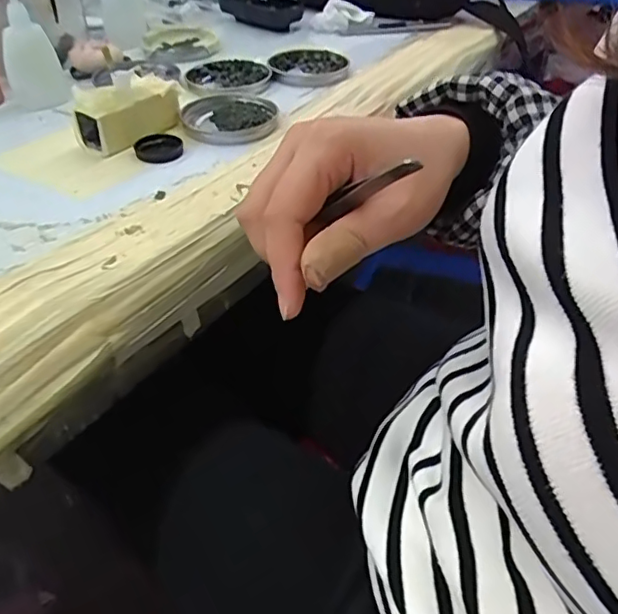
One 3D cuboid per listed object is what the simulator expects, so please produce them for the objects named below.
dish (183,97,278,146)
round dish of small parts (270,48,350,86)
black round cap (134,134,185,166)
[{"bbox_3d":[-0.065,-0.156,0.495,0.076,0.008,0.081,-5,40,-6],"label":"dish"},{"bbox_3d":[0.002,-0.240,0.589,0.076,0.012,0.076,0,40,0],"label":"round dish of small parts"},{"bbox_3d":[-0.114,-0.121,0.456,0.035,0.007,0.036,0,40,0],"label":"black round cap"}]

